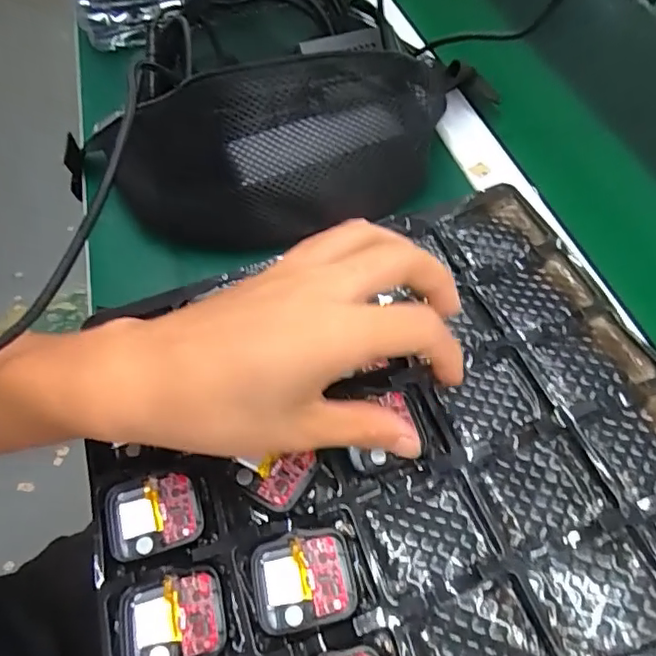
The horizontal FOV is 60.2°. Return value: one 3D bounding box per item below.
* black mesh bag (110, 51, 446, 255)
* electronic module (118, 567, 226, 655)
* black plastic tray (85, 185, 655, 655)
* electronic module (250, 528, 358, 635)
[{"bbox_3d":[-0.025,-0.131,0.402,0.250,0.101,0.117,-12,55,-5],"label":"black mesh bag"},{"bbox_3d":[-0.065,0.121,0.234,0.043,0.006,0.034,-12,55,-5],"label":"electronic module"},{"bbox_3d":[0.029,0.053,0.272,0.277,0.032,0.256,-16,58,-11],"label":"black plastic tray"},{"bbox_3d":[-0.010,0.108,0.241,0.043,0.009,0.036,-12,55,-5],"label":"electronic module"}]

